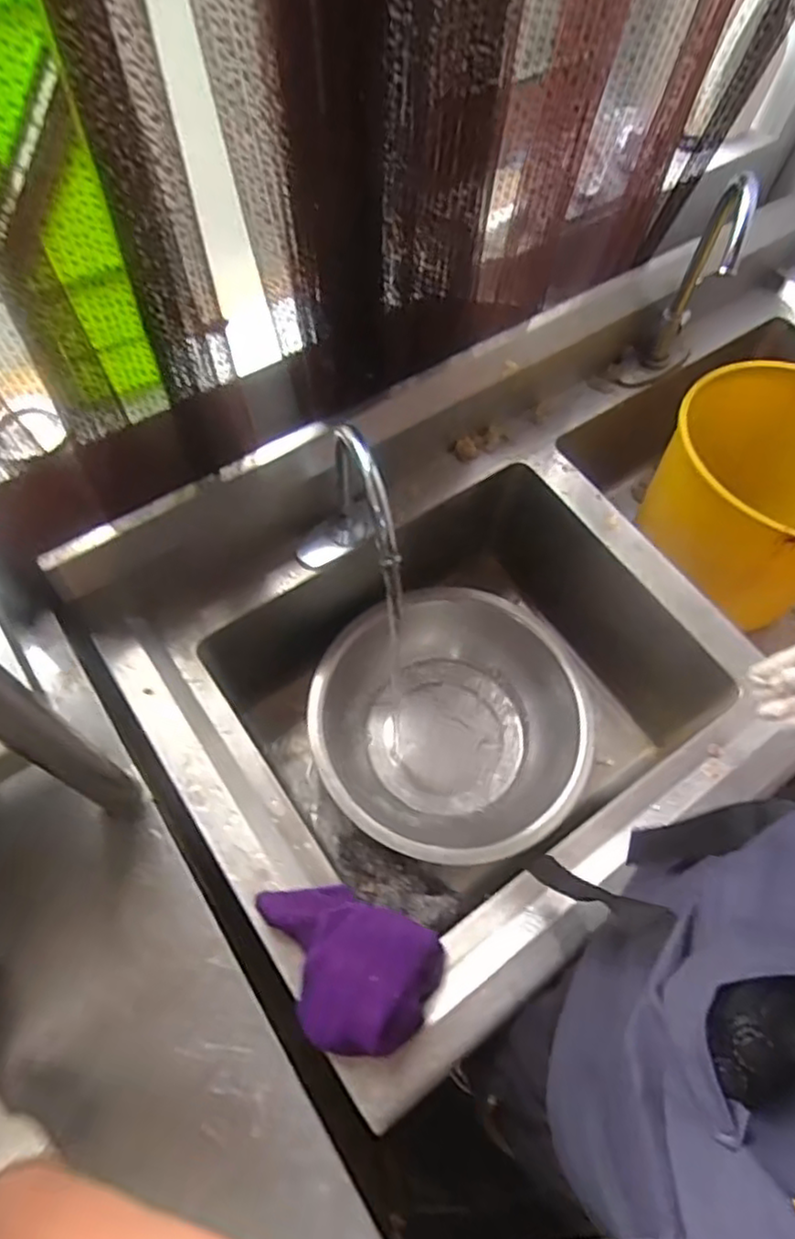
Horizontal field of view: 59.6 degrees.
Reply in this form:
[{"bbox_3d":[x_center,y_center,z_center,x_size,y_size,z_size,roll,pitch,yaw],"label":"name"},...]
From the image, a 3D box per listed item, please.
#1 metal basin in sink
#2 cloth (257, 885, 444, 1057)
[{"bbox_3d":[0.066,0.138,0.966,0.356,0.139,0.366,1,65,-2],"label":"metal basin in sink"},{"bbox_3d":[-0.052,0.306,0.621,0.178,0.058,0.120,25,67,9],"label":"cloth"}]

